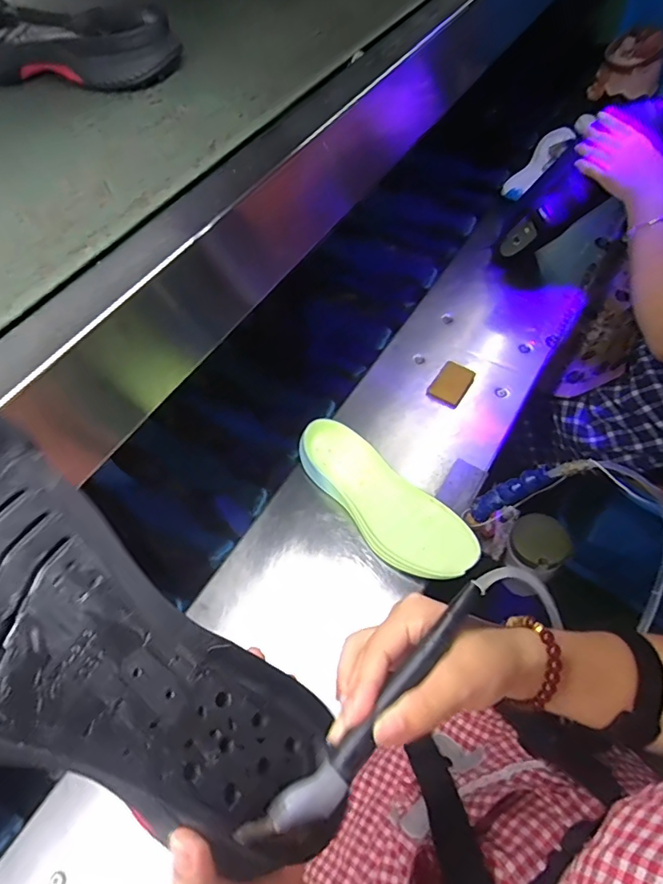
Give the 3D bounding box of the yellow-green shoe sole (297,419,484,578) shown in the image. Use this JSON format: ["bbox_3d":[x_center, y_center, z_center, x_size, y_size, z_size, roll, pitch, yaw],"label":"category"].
[{"bbox_3d":[0.068,0.077,0.665,0.105,0.056,0.274,-39,61,-15],"label":"yellow-green shoe sole"}]

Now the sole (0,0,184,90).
[{"bbox_3d":[-0.306,-0.407,0.514,0.314,0.047,0.114,22,62,16],"label":"sole"}]

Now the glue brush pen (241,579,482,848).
[{"bbox_3d":[0.028,0.141,0.265,0.174,0.016,0.024,-39,64,-23],"label":"glue brush pen"}]

